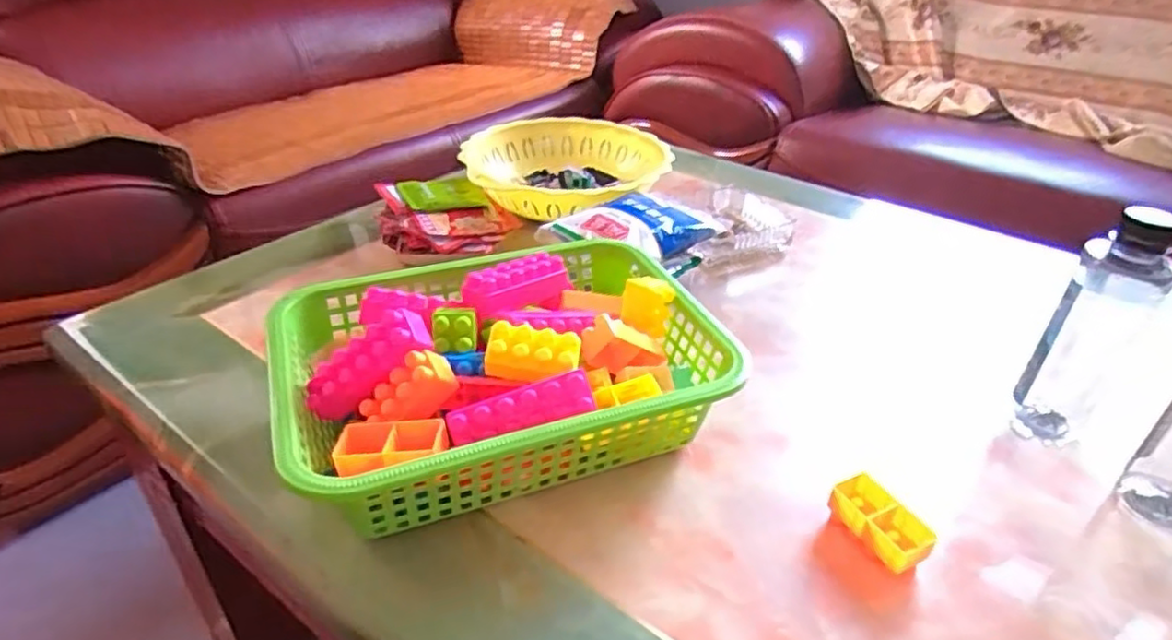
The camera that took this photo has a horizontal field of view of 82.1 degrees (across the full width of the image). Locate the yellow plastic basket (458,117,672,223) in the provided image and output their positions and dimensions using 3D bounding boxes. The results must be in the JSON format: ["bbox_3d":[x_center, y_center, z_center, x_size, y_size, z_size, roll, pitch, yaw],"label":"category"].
[{"bbox_3d":[-0.026,-0.182,0.814,0.240,0.053,0.234,1,34,-1],"label":"yellow plastic basket"}]

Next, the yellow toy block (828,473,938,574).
[{"bbox_3d":[0.185,0.128,0.423,0.036,0.021,0.062,-14,37,-21],"label":"yellow toy block"}]

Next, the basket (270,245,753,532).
[{"bbox_3d":[-0.058,0.032,0.484,0.282,0.088,0.218,-10,36,-17],"label":"basket"}]

